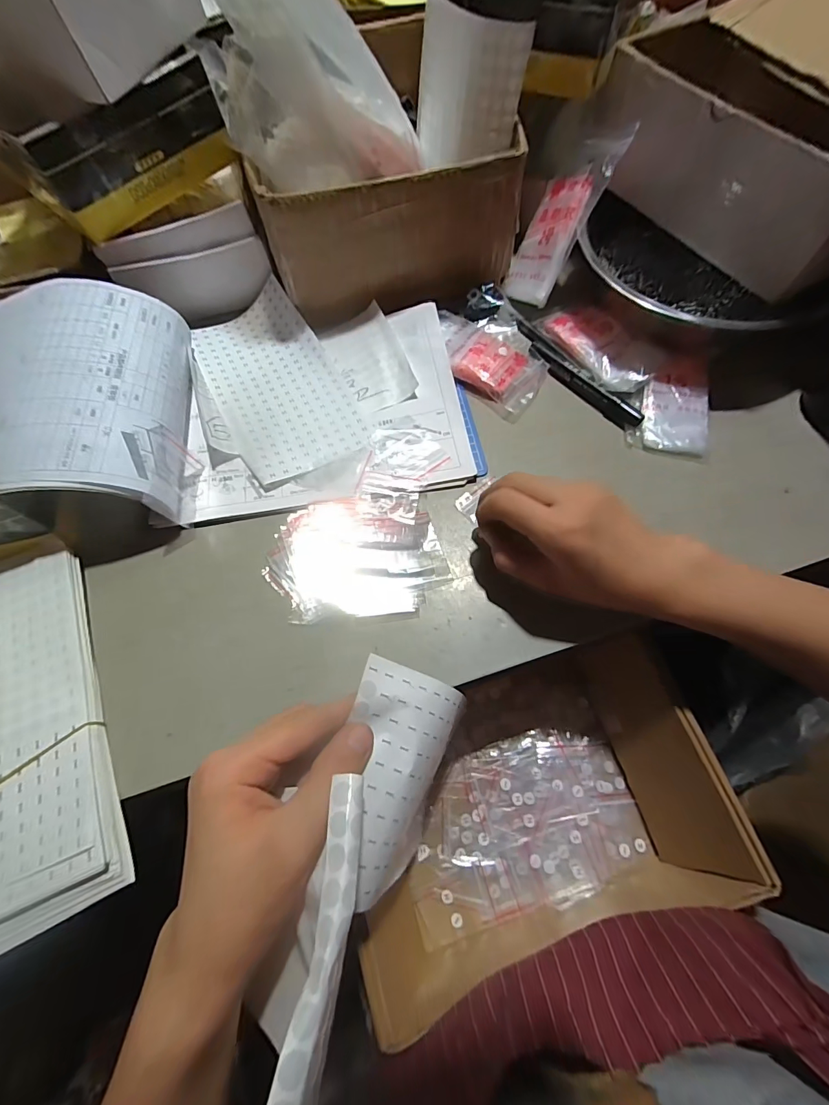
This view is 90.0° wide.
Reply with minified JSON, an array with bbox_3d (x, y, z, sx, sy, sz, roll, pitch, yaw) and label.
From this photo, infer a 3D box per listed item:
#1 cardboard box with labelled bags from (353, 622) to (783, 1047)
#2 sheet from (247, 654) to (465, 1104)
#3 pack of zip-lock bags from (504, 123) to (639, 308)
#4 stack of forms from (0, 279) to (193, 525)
[{"bbox_3d":[0.090,0.211,0.358,0.292,0.105,0.198,-16,67,-4],"label":"cardboard box with labelled bags"},{"bbox_3d":[-0.024,0.150,0.208,0.059,0.094,0.196,17,34,8],"label":"sheet"},{"bbox_3d":[0.141,-0.336,0.423,0.017,0.149,0.083,12,28,-39],"label":"pack of zip-lock bags"},{"bbox_3d":[-0.318,-0.127,0.359,0.223,0.079,0.219,-5,65,-1],"label":"stack of forms"}]

